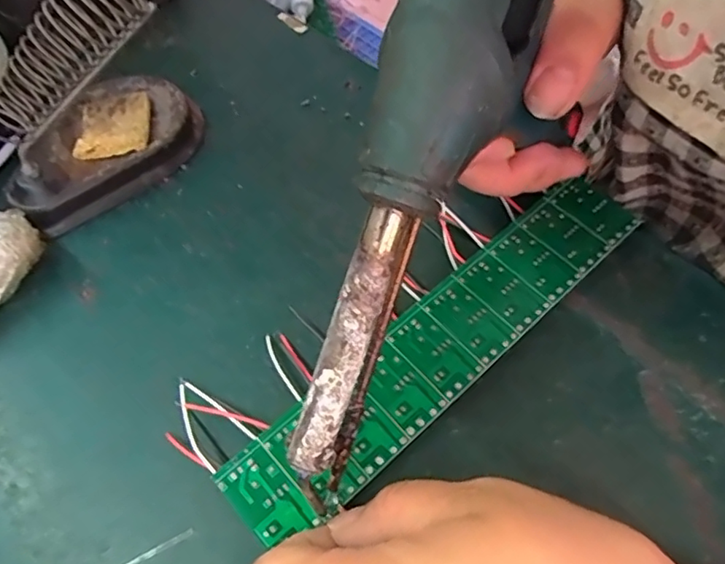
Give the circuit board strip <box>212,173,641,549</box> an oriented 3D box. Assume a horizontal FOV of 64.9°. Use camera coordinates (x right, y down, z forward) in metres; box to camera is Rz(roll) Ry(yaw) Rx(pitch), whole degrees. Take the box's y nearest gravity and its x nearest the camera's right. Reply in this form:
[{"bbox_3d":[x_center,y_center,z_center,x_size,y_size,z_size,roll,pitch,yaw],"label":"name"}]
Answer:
[{"bbox_3d":[0.035,0.020,0.224,0.199,0.004,0.038,-38,63,-20],"label":"circuit board strip"}]

